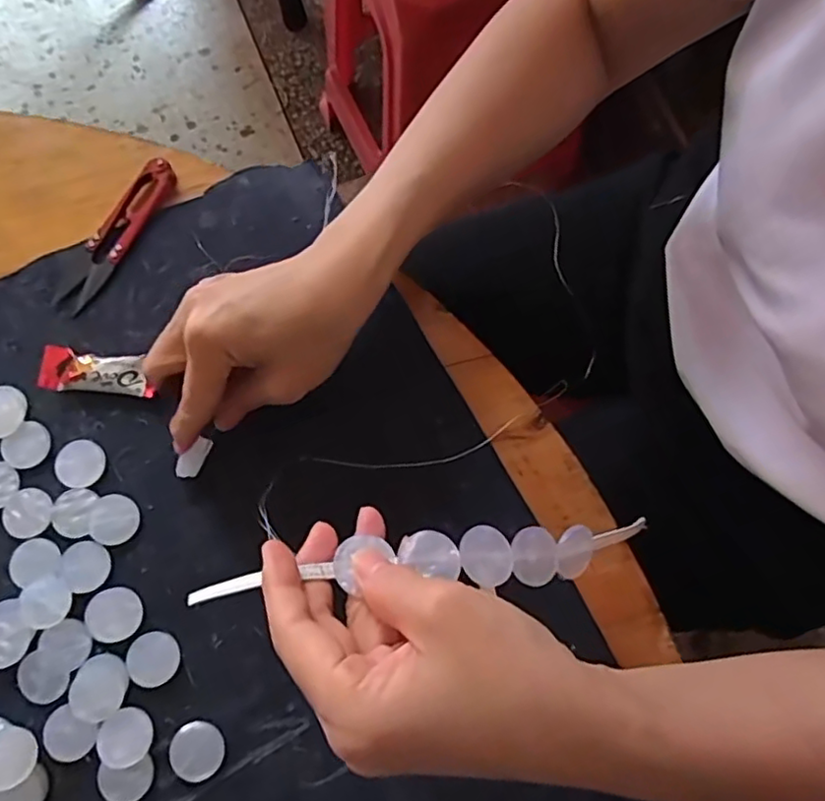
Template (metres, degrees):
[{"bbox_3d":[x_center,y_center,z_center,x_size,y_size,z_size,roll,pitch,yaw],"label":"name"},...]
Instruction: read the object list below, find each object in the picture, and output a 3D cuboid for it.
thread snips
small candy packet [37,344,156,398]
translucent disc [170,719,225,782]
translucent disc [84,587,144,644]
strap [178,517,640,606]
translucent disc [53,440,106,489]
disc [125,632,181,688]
[{"bbox_3d":[-0.175,-0.099,0.366,0.025,0.005,0.103,30,79,7],"label":"thread snips"},{"bbox_3d":[-0.172,-0.016,0.341,0.062,0.009,0.024,4,77,1],"label":"small candy packet"},{"bbox_3d":[-0.104,0.168,0.299,0.025,0.004,0.025,0,77,0],"label":"translucent disc"},{"bbox_3d":[-0.149,0.107,0.311,0.028,0.004,0.025,-13,77,-3],"label":"translucent disc"},{"bbox_3d":[0.022,0.070,0.273,0.219,0.029,0.025,0,76,-21],"label":"strap"},{"bbox_3d":[-0.177,0.033,0.331,0.025,0.004,0.026,0,77,0],"label":"translucent disc"},{"bbox_3d":[-0.129,0.128,0.307,0.025,0.004,0.025,0,77,0],"label":"disc"}]

